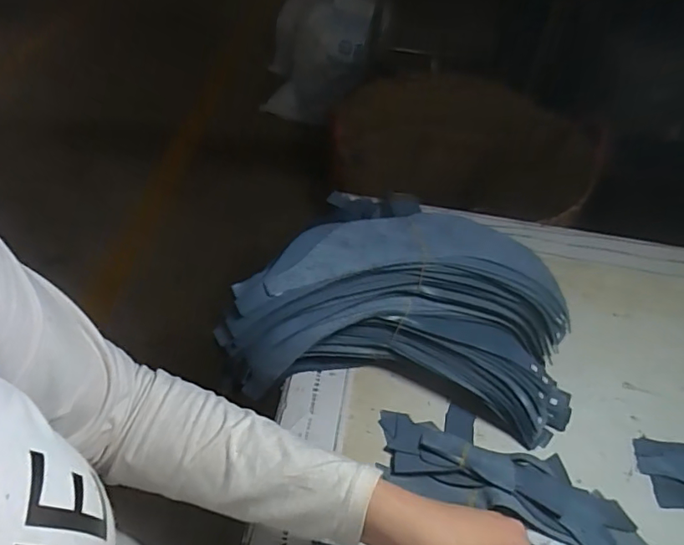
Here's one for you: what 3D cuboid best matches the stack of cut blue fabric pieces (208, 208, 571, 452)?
[{"bbox_3d":[0.069,0.050,0.521,0.341,0.164,0.148,7,46,1],"label":"stack of cut blue fabric pieces"}]

